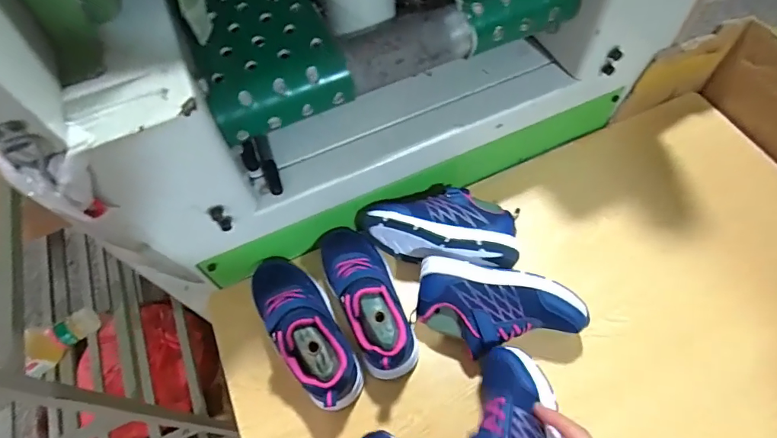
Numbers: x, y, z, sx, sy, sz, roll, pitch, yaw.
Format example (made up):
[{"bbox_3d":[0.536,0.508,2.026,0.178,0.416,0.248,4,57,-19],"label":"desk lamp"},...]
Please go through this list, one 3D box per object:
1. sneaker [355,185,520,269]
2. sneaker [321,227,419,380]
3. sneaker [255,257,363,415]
[{"bbox_3d":[0.065,0.006,0.591,0.203,0.081,0.093,9,63,8],"label":"sneaker"},{"bbox_3d":[-0.031,0.083,0.537,0.074,0.096,0.203,-24,63,-9],"label":"sneaker"},{"bbox_3d":[-0.101,0.123,0.535,0.075,0.102,0.214,-30,52,-12],"label":"sneaker"}]

